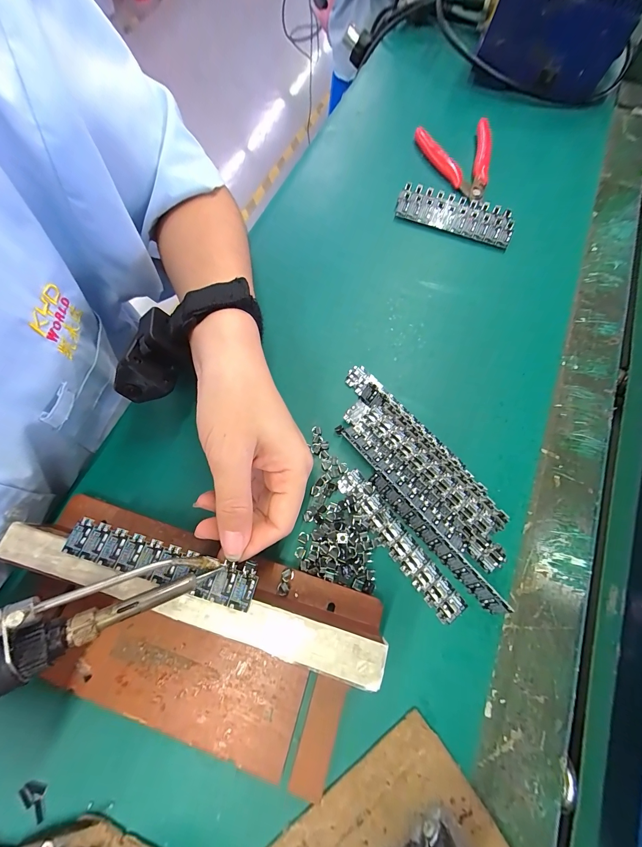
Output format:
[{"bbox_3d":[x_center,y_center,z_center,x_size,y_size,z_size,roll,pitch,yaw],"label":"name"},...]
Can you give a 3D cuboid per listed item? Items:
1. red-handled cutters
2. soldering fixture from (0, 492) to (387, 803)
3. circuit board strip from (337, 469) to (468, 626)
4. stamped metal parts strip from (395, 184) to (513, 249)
[{"bbox_3d":[0.146,-0.275,0.322,0.073,0.016,0.108,-5,70,-1],"label":"red-handled cutters"},{"bbox_3d":[-0.081,0.116,0.170,0.213,0.039,0.100,17,72,7],"label":"soldering fixture"},{"bbox_3d":[0.051,0.078,0.204,0.019,0.004,0.107,-36,74,-11],"label":"circuit board strip"},{"bbox_3d":[0.129,-0.203,0.297,0.109,0.011,0.041,20,72,8],"label":"stamped metal parts strip"}]

